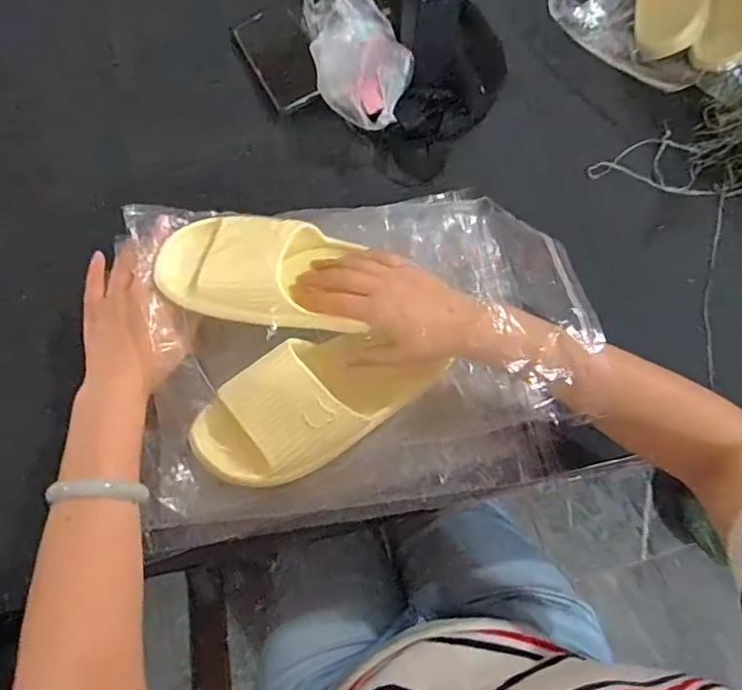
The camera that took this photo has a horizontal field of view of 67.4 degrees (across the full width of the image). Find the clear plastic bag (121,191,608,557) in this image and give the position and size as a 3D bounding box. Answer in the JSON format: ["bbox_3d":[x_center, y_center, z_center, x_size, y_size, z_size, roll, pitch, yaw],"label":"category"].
[{"bbox_3d":[-0.006,-0.019,0.499,0.410,0.094,0.305,-10,67,-5],"label":"clear plastic bag"}]

